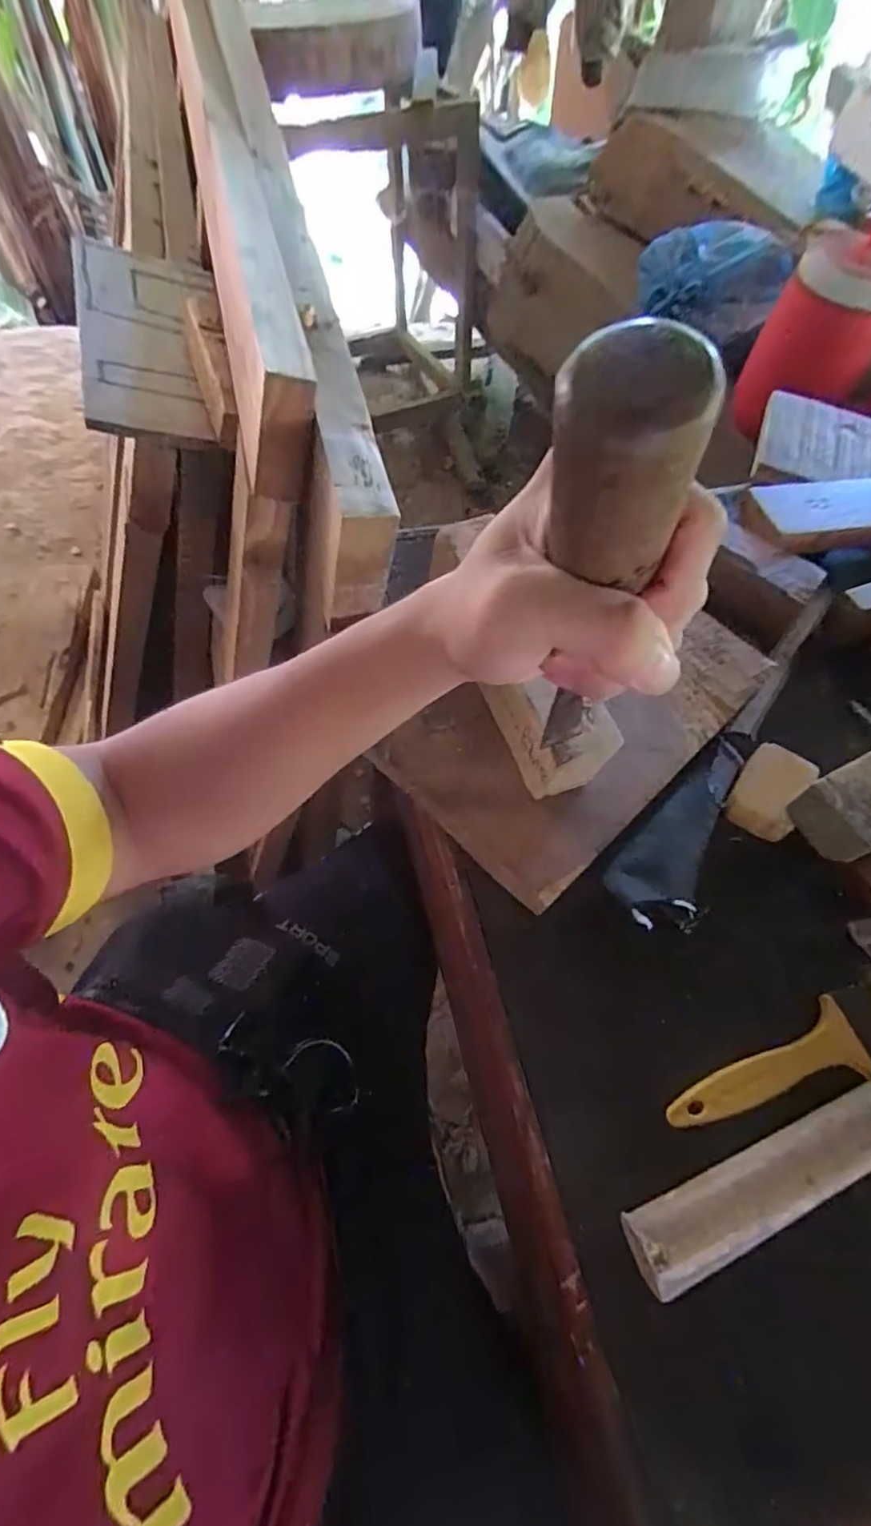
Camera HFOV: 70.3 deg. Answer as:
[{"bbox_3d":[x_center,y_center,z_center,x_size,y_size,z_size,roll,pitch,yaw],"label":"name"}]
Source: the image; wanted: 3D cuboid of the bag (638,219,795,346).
[{"bbox_3d":[0.411,-0.734,0.942,0.202,0.102,0.164,16,61,6],"label":"bag"}]

